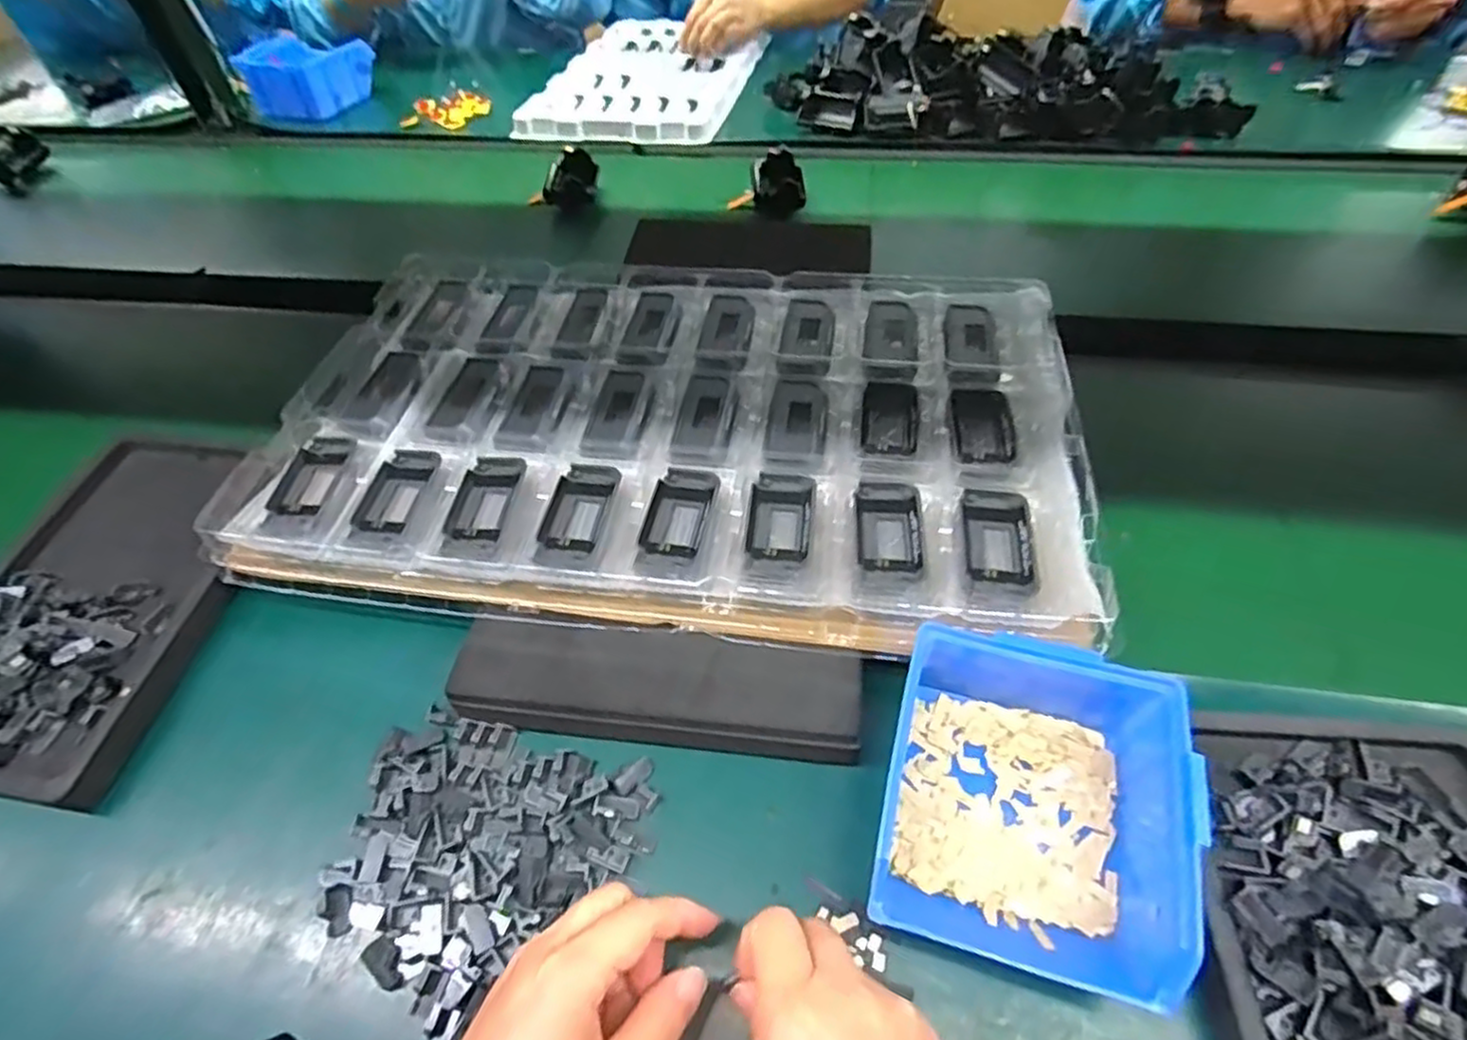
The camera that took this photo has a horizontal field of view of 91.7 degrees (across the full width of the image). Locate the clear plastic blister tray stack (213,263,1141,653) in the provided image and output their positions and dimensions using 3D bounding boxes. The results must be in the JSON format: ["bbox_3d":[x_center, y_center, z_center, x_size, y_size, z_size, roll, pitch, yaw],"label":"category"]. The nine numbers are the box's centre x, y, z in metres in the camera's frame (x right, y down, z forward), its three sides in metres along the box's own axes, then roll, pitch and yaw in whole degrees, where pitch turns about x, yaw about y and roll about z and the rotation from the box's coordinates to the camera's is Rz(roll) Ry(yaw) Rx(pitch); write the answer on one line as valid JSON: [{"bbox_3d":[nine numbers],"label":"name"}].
[{"bbox_3d":[-0.035,-0.072,0.472,0.503,0.029,0.303,5,51,8],"label":"clear plastic blister tray stack"}]

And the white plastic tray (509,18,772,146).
[{"bbox_3d":[-0.111,-0.619,0.986,0.261,0.024,0.443,8,52,10],"label":"white plastic tray"}]

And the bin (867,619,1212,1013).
[{"bbox_3d":[0.136,0.127,0.330,0.124,0.065,0.140,12,53,13],"label":"bin"}]

